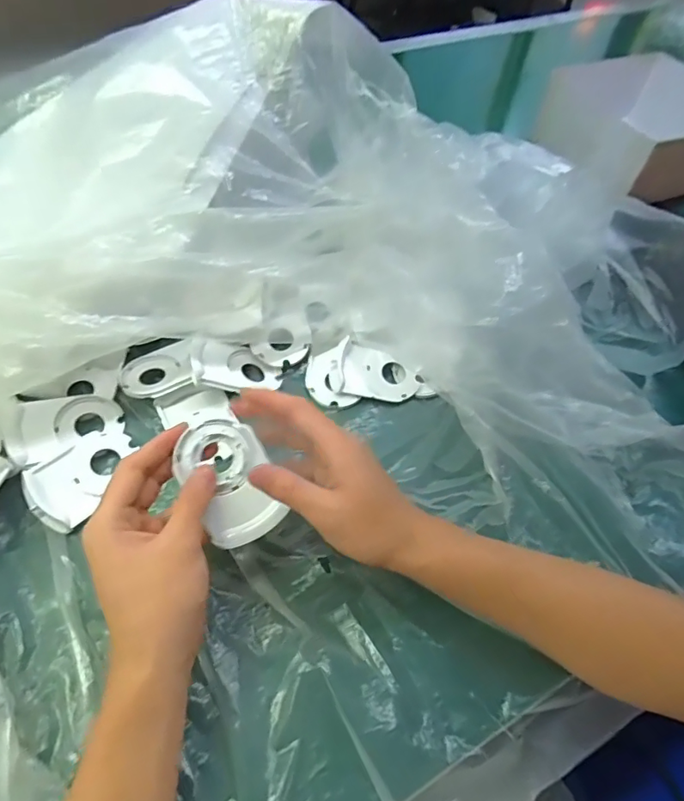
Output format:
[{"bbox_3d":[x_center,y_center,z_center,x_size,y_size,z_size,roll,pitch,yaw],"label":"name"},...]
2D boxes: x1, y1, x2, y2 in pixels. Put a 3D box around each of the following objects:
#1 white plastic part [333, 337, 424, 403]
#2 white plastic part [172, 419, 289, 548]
[{"bbox_3d":[0.035,-0.026,0.456,0.079,0.019,0.049,9,56,2],"label":"white plastic part"},{"bbox_3d":[-0.074,0.054,0.326,0.054,0.008,0.083,-28,99,-13],"label":"white plastic part"}]

